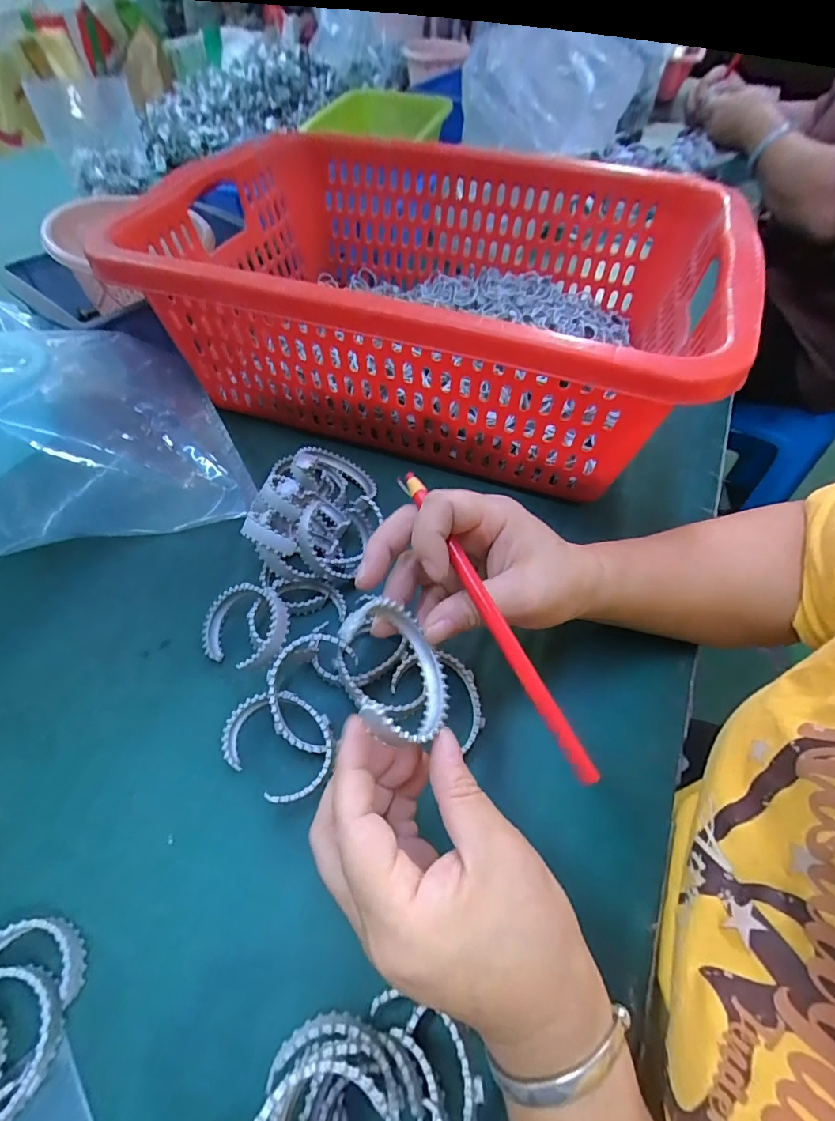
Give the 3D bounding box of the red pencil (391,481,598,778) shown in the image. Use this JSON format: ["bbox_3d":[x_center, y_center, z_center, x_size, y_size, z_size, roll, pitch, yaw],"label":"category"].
[{"bbox_3d":[0.034,0.025,0.229,0.010,0.009,0.170,-24,71,-17],"label":"red pencil"}]

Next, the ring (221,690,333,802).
[{"bbox_3d":[-0.079,0.105,0.270,0.070,0.021,0.050,29,59,18],"label":"ring"}]

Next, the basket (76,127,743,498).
[{"bbox_3d":[0.008,-0.230,0.415,0.437,0.152,0.305,18,57,11],"label":"basket"}]

